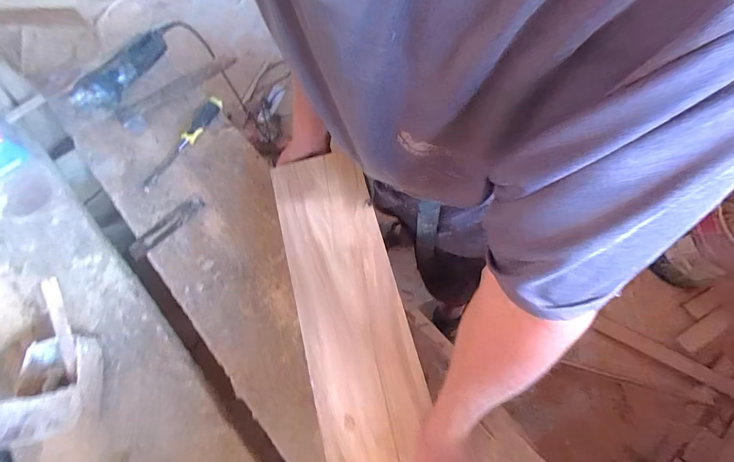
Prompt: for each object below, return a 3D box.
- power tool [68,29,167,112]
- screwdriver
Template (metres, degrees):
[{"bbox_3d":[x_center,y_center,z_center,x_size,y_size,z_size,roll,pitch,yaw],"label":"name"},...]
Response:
[{"bbox_3d":[-0.575,-0.380,0.831,0.057,0.064,0.266,26,75,13],"label":"power tool"},{"bbox_3d":[-0.416,-0.198,0.803,0.047,0.027,0.265,24,72,11],"label":"screwdriver"}]

